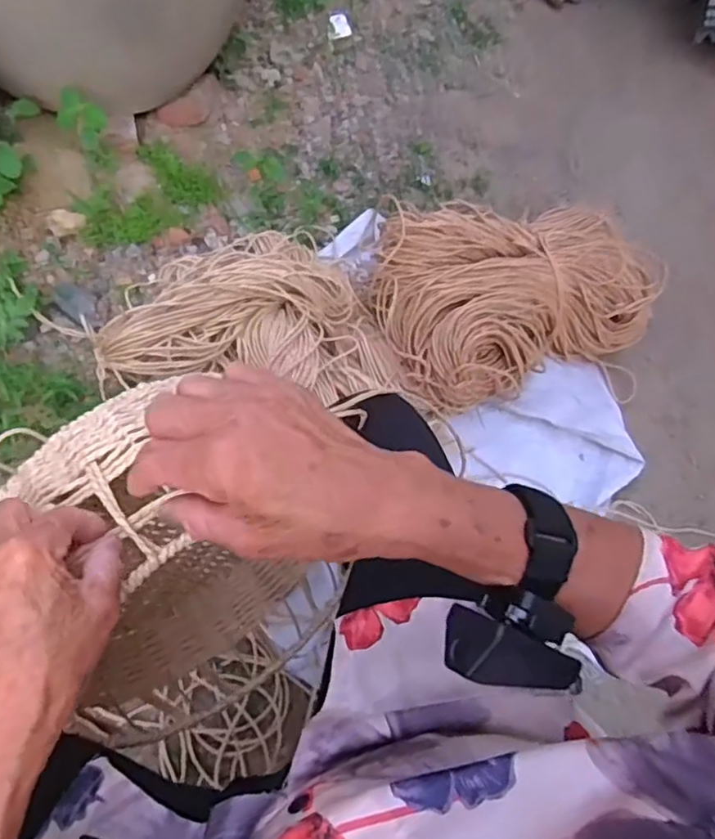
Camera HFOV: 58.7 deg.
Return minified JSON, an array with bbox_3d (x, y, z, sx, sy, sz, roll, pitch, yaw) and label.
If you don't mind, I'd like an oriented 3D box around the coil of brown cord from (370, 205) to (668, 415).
[{"bbox_3d":[0.270,-0.233,1.183,0.493,0.213,0.338,-23,58,-19],"label":"coil of brown cord"}]

